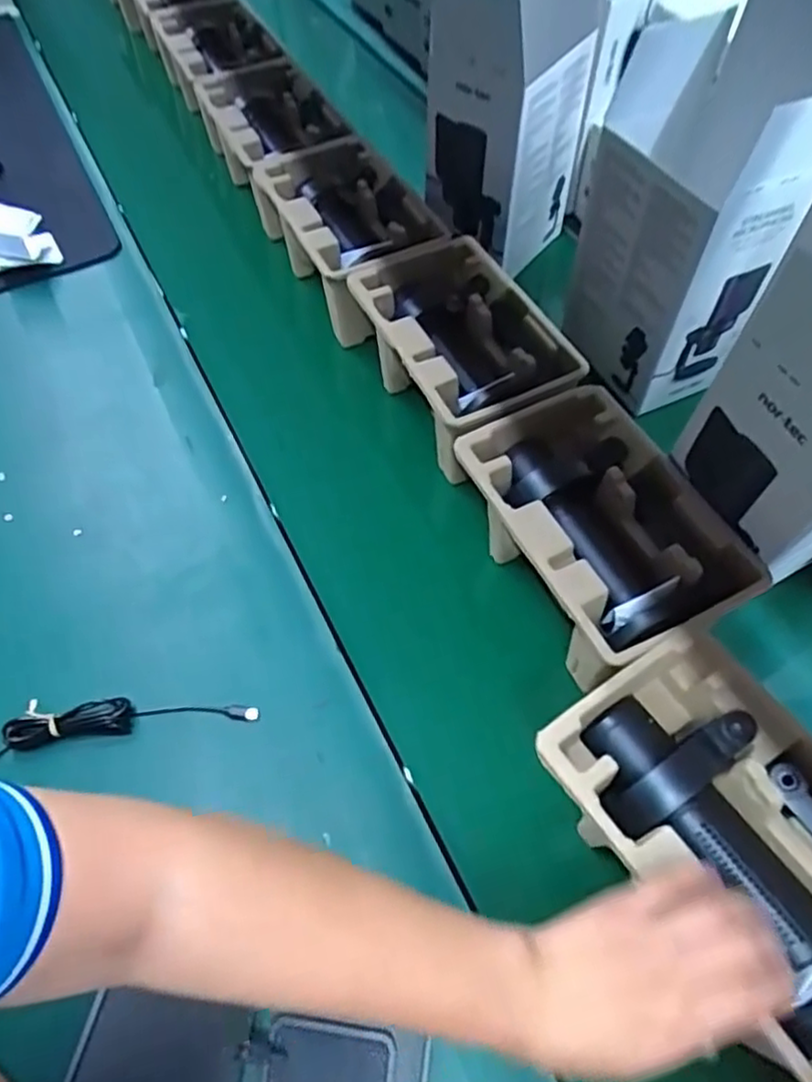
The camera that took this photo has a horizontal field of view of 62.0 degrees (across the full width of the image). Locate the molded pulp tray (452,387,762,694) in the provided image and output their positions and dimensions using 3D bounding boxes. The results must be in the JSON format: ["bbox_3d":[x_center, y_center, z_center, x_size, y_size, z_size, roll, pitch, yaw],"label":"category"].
[{"bbox_3d":[0.143,-0.010,0.538,0.156,0.063,0.227,-22,61,-13],"label":"molded pulp tray"}]

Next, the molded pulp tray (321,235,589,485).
[{"bbox_3d":[0.045,-0.191,0.677,0.147,0.100,0.261,-26,62,-15],"label":"molded pulp tray"}]

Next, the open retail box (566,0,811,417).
[{"bbox_3d":[0.255,-0.295,0.607,0.147,0.304,0.156,-16,60,-10],"label":"open retail box"}]

